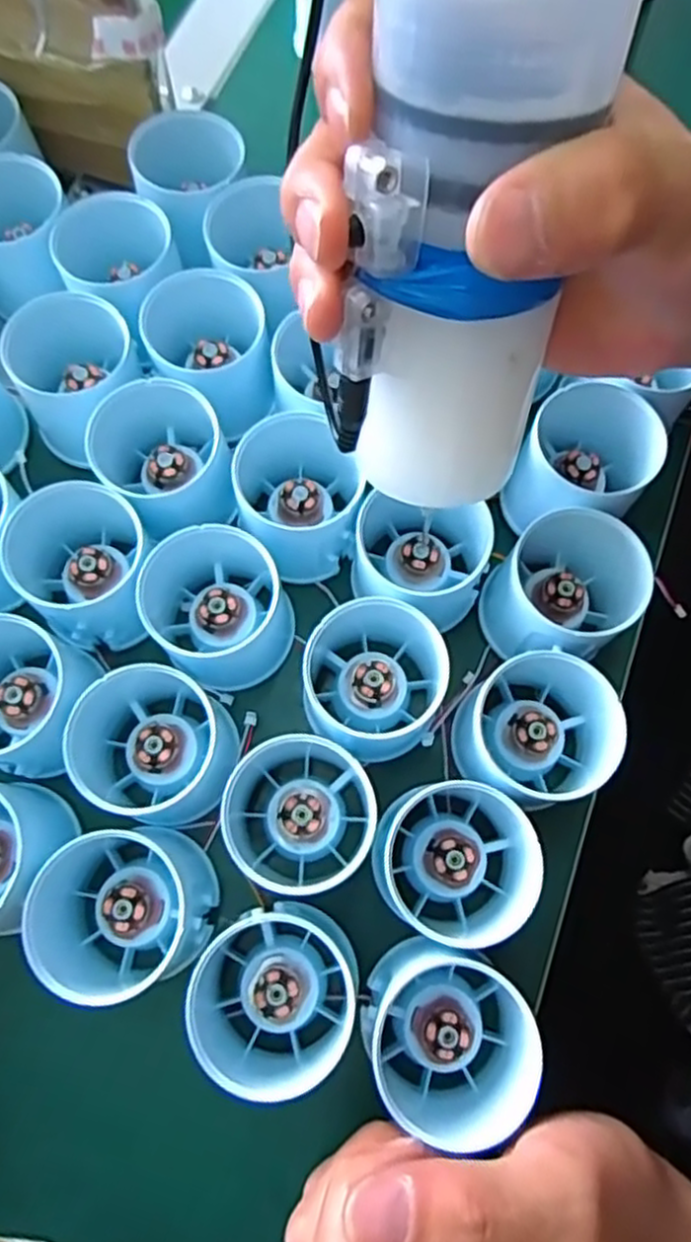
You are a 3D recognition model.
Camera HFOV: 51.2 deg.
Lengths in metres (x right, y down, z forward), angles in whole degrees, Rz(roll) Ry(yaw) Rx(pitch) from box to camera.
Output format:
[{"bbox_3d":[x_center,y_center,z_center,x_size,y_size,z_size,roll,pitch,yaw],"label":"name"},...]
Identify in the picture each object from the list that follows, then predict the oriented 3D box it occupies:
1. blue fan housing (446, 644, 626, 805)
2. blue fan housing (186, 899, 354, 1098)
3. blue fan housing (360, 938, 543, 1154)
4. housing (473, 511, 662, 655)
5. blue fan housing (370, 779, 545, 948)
[{"bbox_3d":[0.073,0.039,0.271,0.051,0.051,0.055,0,72,-1],"label":"blue fan housing"},{"bbox_3d":[-0.025,0.126,0.242,0.056,0.049,0.051,0,72,-1],"label":"blue fan housing"},{"bbox_3d":[0.032,0.136,0.241,0.048,0.050,0.050,0,72,-1],"label":"blue fan housing"},{"bbox_3d":[0.085,-0.012,0.287,0.051,0.049,0.053,0,72,-1],"label":"housing"},{"bbox_3d":[0.038,0.083,0.257,0.052,0.047,0.055,0,72,-1],"label":"blue fan housing"}]

